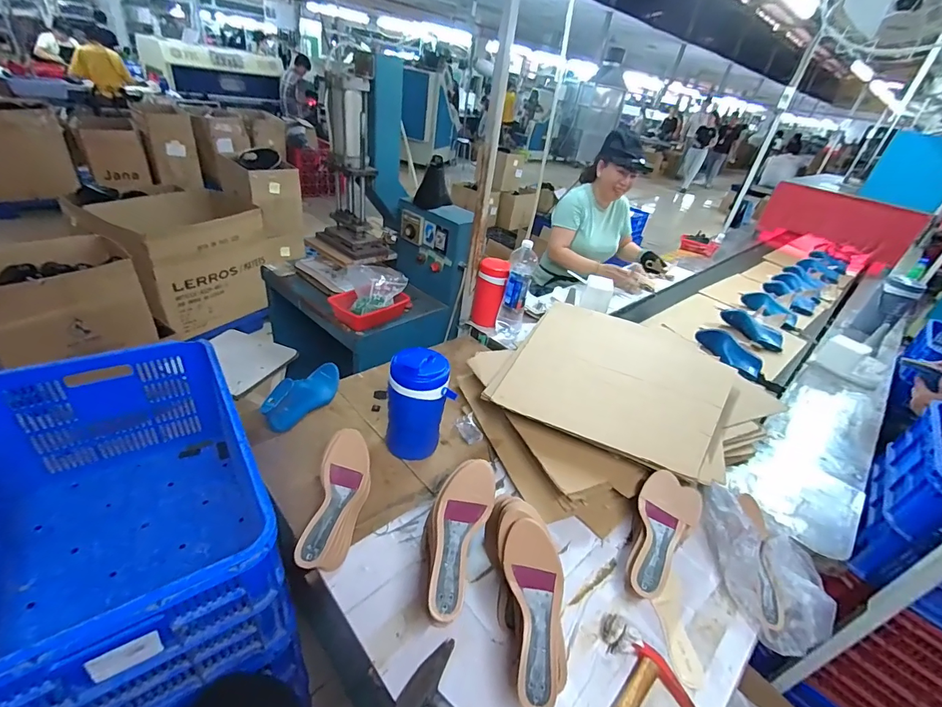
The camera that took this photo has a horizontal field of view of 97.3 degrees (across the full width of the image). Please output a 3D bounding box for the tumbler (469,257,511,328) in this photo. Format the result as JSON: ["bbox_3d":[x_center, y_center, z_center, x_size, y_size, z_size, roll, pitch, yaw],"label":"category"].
[{"bbox_3d":[0.059,-0.197,1.369,0.097,0.223,0.092,7,34,-4],"label":"tumbler"}]

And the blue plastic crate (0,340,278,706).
[{"bbox_3d":[-0.642,0.296,0.759,0.427,0.332,0.608,-16,41,-33],"label":"blue plastic crate"}]

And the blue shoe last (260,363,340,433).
[{"bbox_3d":[-0.390,0.089,0.985,0.084,0.105,0.236,13,34,5],"label":"blue shoe last"}]

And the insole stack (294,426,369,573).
[{"bbox_3d":[-0.244,0.263,0.761,0.094,0.062,0.247,5,47,-3],"label":"insole stack"}]

